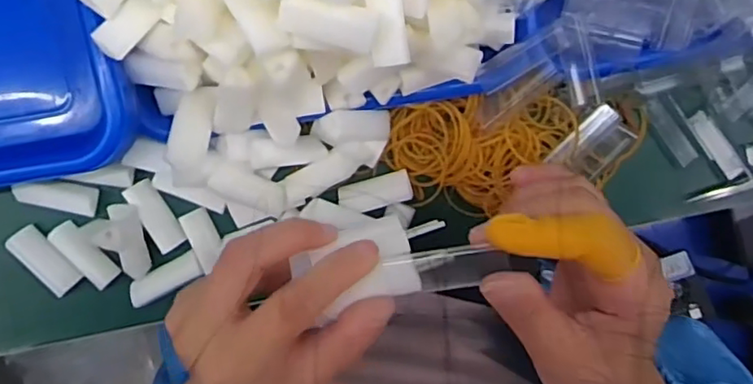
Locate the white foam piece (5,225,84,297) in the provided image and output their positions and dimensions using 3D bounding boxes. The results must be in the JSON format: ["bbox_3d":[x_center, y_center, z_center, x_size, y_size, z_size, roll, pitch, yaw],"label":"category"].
[{"bbox_3d":[-0.201,0.041,0.368,0.020,0.009,0.046,-37,98,0],"label":"white foam piece"}]

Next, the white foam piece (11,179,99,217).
[{"bbox_3d":[-0.193,0.002,0.365,0.045,0.010,0.018,13,95,-6],"label":"white foam piece"}]

